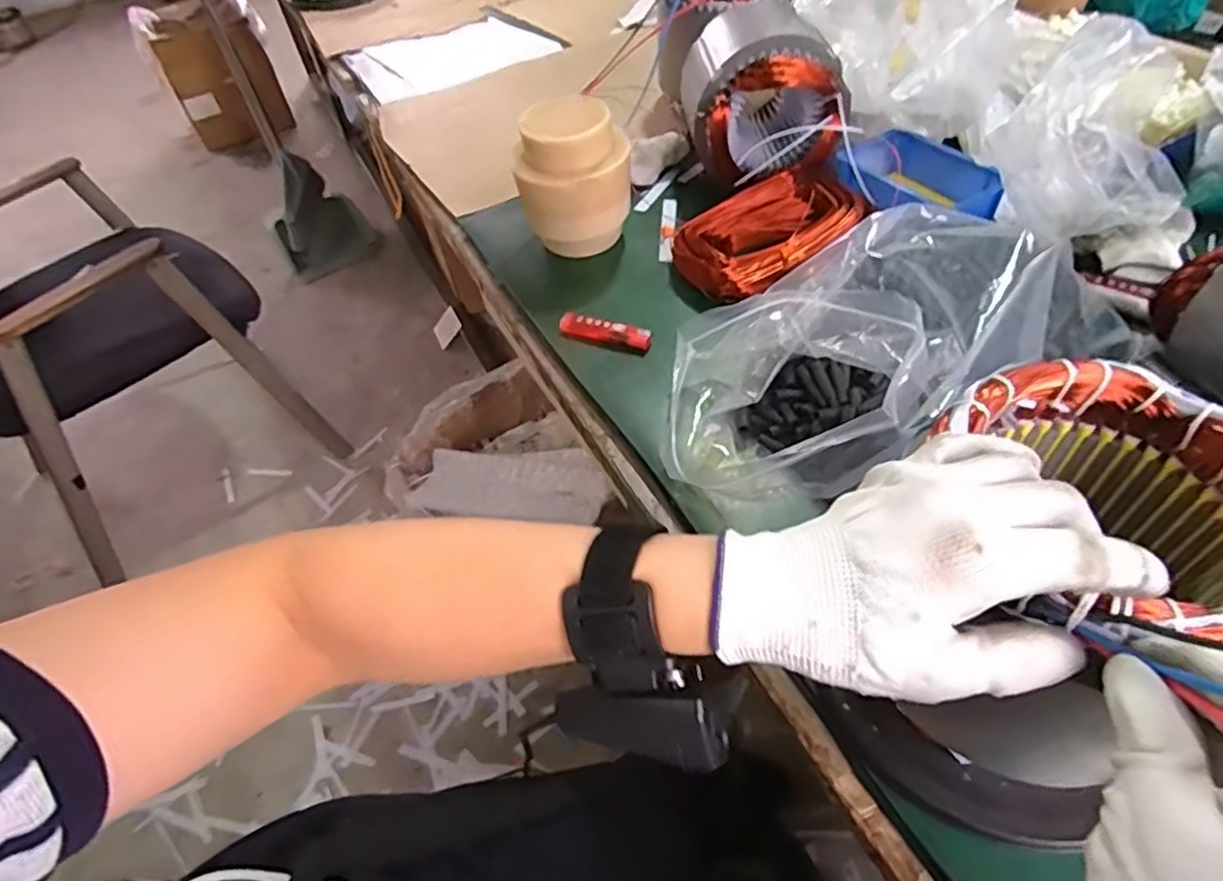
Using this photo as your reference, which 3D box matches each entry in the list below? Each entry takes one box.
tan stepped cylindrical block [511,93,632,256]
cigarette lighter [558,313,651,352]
[{"bbox_3d":[-0.037,-0.254,0.665,0.108,0.147,0.089,-12,49,-4],"label":"tan stepped cylindrical block"},{"bbox_3d":[-0.006,-0.098,0.601,0.084,0.014,0.016,13,52,17],"label":"cigarette lighter"}]

